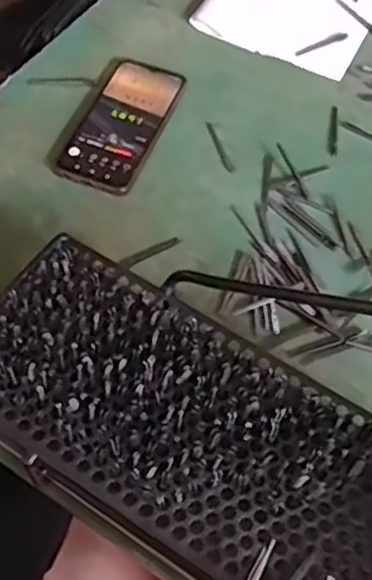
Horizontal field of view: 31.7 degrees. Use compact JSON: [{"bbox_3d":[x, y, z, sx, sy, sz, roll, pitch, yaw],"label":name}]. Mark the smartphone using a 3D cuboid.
[{"bbox_3d":[-0.060,-0.163,0.631,0.076,0.011,0.162,19,61,9],"label":"smartphone"}]

